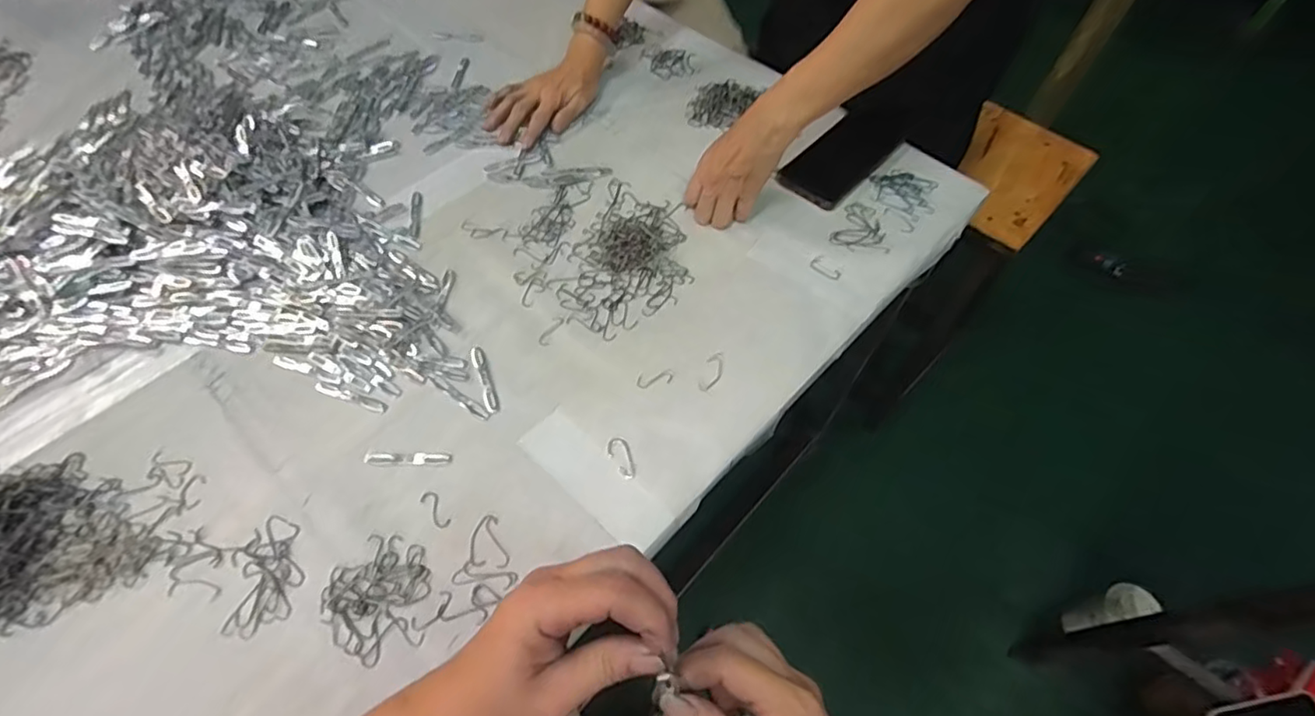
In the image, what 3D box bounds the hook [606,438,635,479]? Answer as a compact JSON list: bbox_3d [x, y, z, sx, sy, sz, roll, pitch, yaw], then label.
[{"bbox_3d":[-0.030,0.084,0.503,0.018,0.006,0.036,-17,60,-12],"label":"hook"}]

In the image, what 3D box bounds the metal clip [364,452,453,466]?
[{"bbox_3d":[-0.208,0.084,0.503,0.071,0.004,0.011,1,58,-1],"label":"metal clip"}]

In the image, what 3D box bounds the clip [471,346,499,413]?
[{"bbox_3d":[-0.156,0.018,0.543,0.012,0.004,0.072,-19,60,-13],"label":"clip"}]

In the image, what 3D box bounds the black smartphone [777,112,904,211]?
[{"bbox_3d":[0.217,-0.236,0.709,0.079,0.011,0.162,37,64,20],"label":"black smartphone"}]

